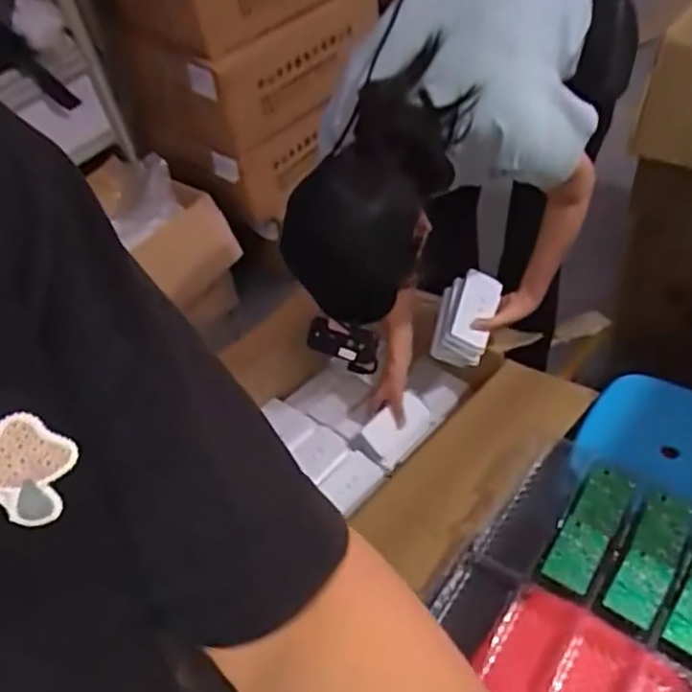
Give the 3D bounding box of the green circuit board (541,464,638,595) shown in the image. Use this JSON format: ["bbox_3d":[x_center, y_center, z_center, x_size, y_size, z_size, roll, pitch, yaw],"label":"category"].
[{"bbox_3d":[0.355,0.257,0.989,0.066,0.016,0.208,25,57,25],"label":"green circuit board"}]

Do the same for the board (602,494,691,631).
[{"bbox_3d":[0.422,0.289,0.944,0.063,0.010,0.201,26,57,25],"label":"board"}]

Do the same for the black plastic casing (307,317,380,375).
[{"bbox_3d":[-0.003,-0.004,0.998,0.116,0.064,0.032,22,22,17],"label":"black plastic casing"}]

